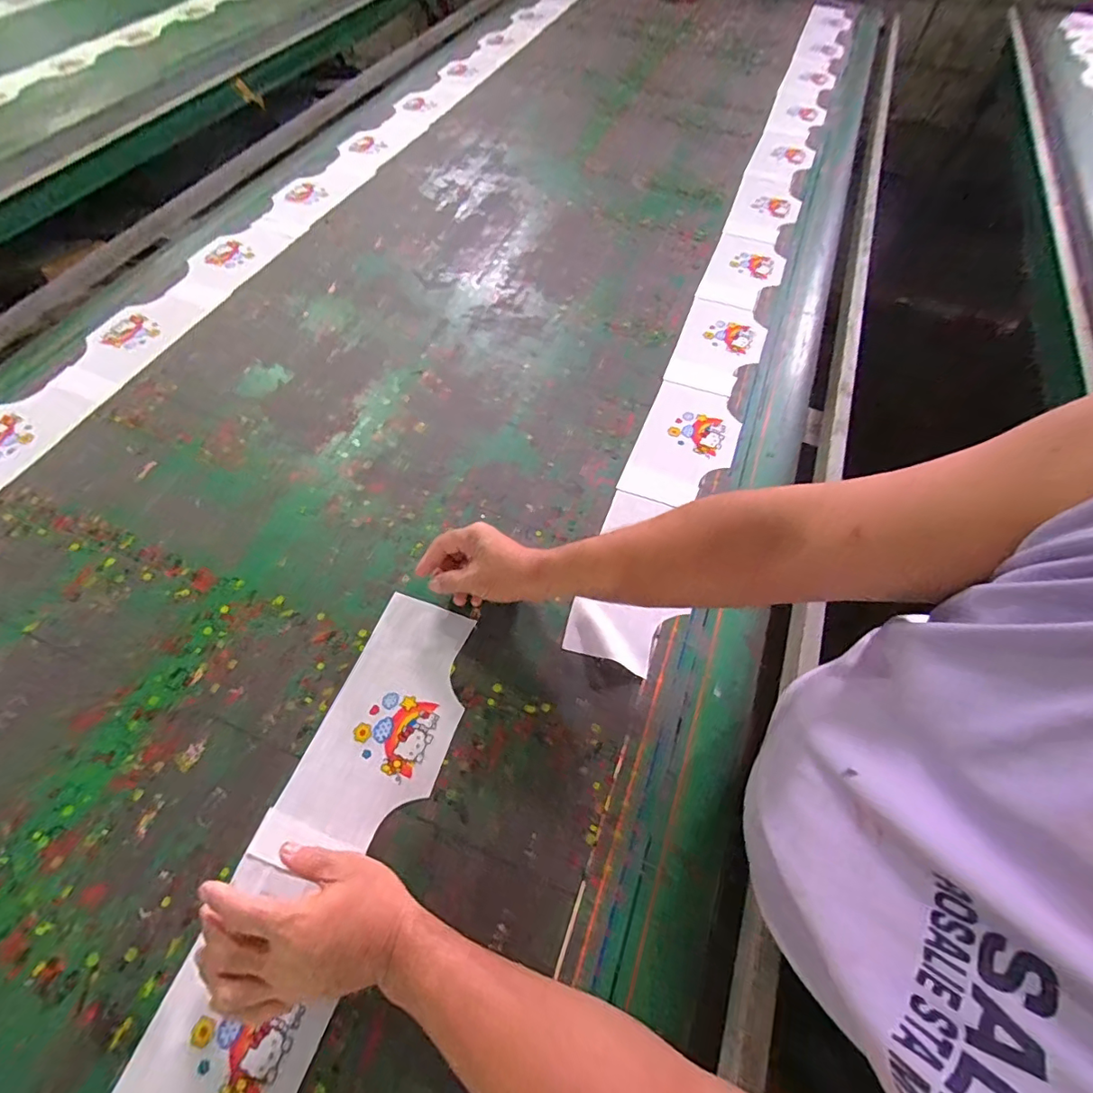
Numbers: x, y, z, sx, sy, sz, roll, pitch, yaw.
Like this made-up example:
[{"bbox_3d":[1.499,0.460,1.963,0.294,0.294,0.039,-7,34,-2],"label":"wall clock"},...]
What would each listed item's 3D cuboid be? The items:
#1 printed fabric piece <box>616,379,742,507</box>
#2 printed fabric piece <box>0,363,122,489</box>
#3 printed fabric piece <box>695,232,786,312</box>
[{"bbox_3d":[0.205,-0.150,0.759,0.135,0.008,0.233,21,61,10],"label":"printed fabric piece"},{"bbox_3d":[-0.757,-0.154,0.725,0.127,0.004,0.290,18,60,9],"label":"printed fabric piece"},{"bbox_3d":[0.372,-0.518,0.966,0.134,0.009,0.222,20,61,10],"label":"printed fabric piece"}]

